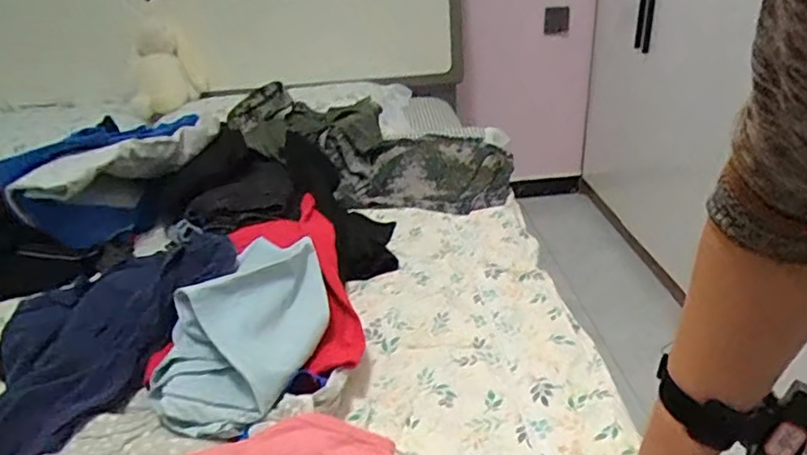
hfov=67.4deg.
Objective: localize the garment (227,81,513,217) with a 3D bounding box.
[{"bbox_3d":[-0.125,-0.197,1.445,0.774,0.143,0.362,20,34,14],"label":"garment"}]

